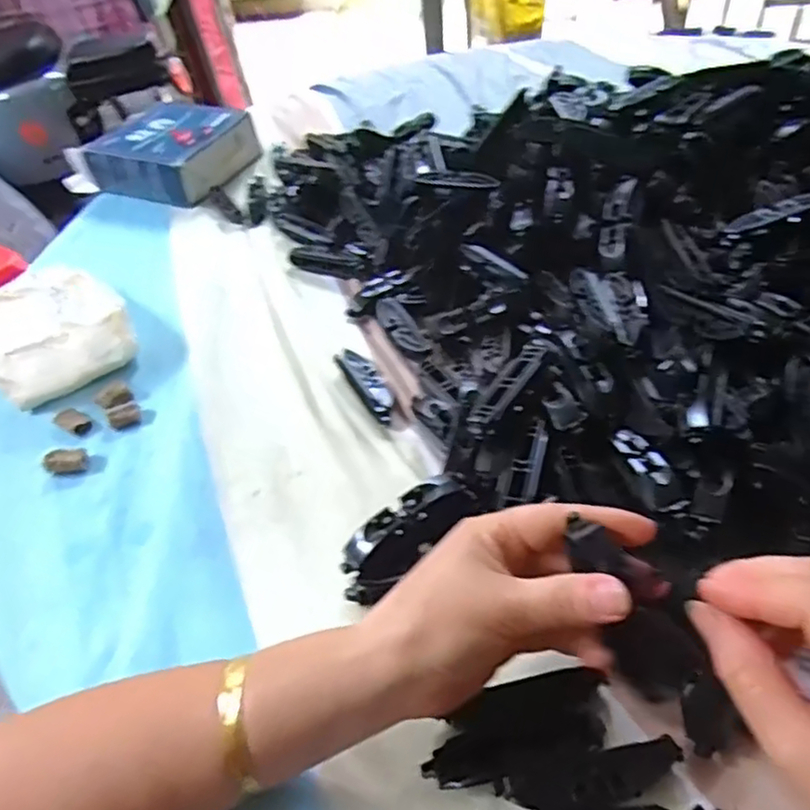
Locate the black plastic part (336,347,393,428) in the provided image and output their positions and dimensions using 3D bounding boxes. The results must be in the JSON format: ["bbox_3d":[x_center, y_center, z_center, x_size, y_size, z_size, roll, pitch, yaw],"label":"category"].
[{"bbox_3d":[-0.027,-0.015,0.477,0.021,0.014,0.071,-23,47,-15],"label":"black plastic part"}]

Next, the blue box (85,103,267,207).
[{"bbox_3d":[-0.258,-0.291,0.759,0.153,0.049,0.138,14,49,20],"label":"blue box"}]

